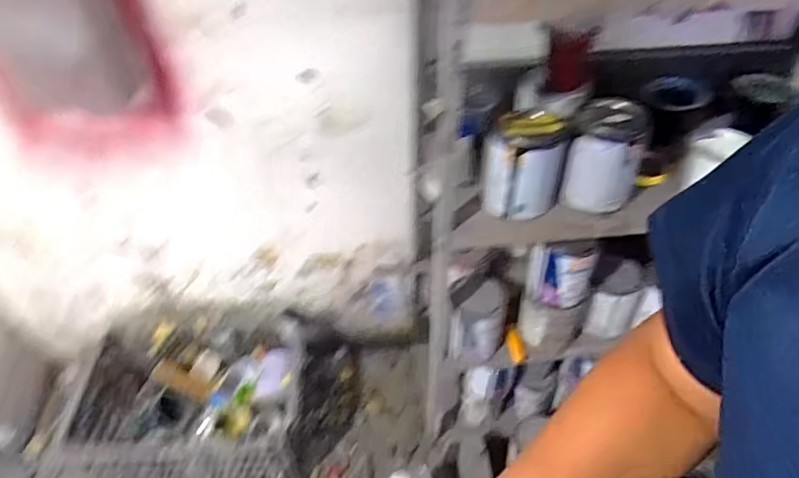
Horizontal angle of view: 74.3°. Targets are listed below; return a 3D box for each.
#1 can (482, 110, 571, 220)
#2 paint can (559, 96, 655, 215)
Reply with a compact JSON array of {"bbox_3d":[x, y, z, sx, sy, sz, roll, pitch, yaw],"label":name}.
[{"bbox_3d":[0.181,-0.109,0.786,0.110,0.127,0.110,0,44,0],"label":"can"},{"bbox_3d":[0.304,-0.123,0.787,0.108,0.132,0.116,14,46,15],"label":"paint can"}]

